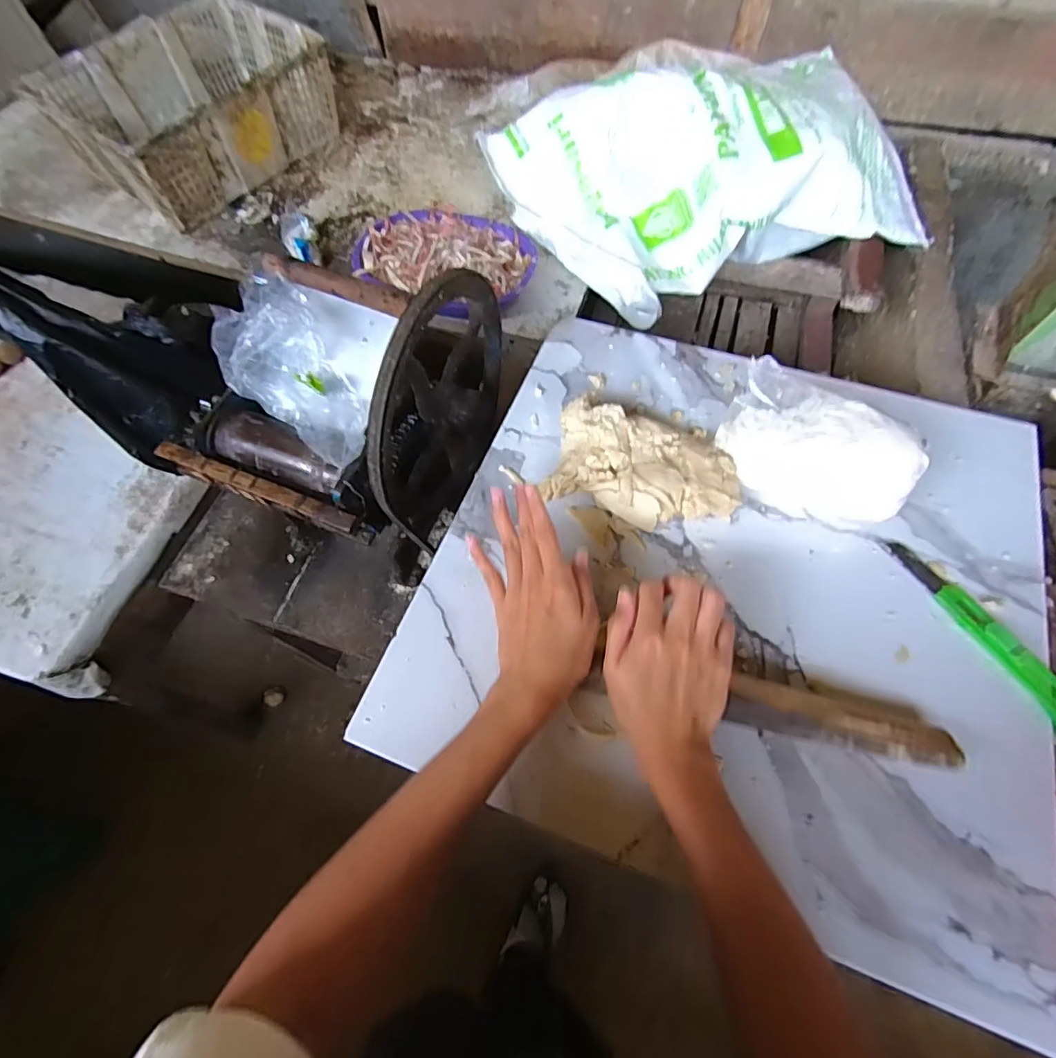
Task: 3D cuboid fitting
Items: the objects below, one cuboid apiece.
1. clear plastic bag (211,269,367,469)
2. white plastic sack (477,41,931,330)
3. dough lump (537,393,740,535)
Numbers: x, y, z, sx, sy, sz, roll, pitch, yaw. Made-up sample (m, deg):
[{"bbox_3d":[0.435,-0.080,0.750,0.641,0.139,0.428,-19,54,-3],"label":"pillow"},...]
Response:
[{"bbox_3d":[-0.219,-0.152,0.519,0.127,0.066,0.199,-34,90,-15],"label":"clear plastic bag"},{"bbox_3d":[0.311,-0.607,0.885,0.675,0.191,0.400,-17,65,-8],"label":"white plastic sack"},{"bbox_3d":[0.106,-0.055,0.477,0.172,0.053,0.106,18,65,9],"label":"dough lump"}]

